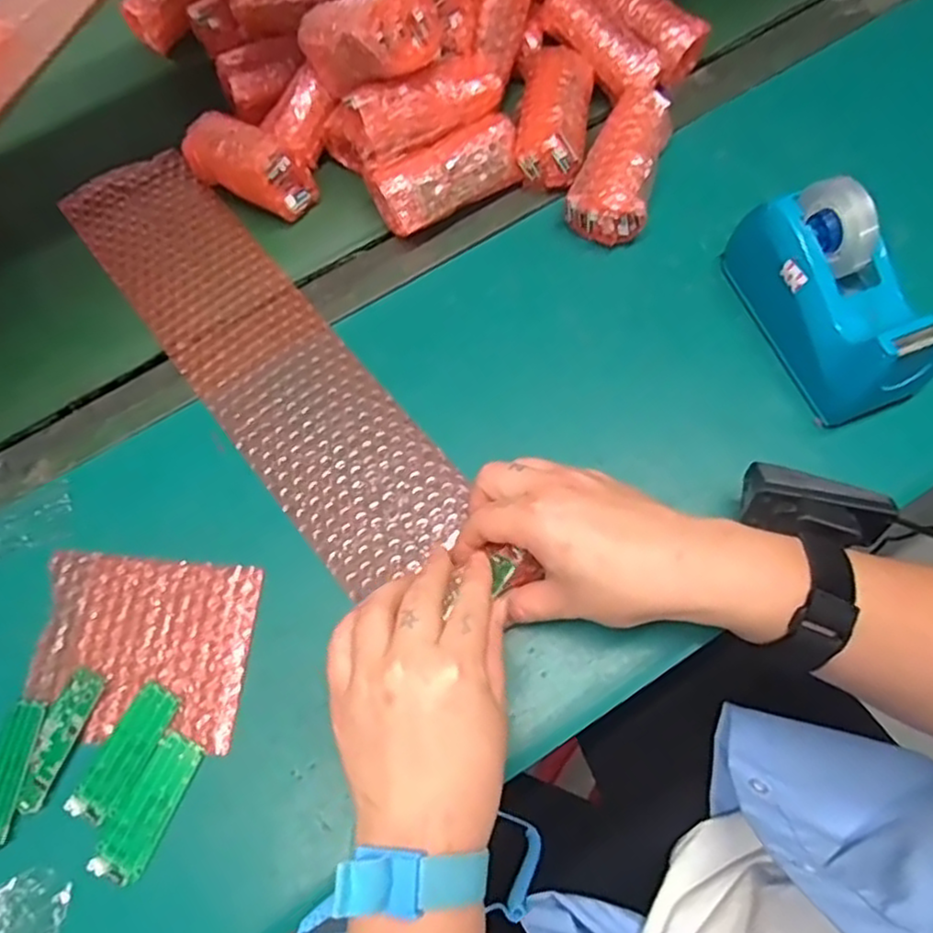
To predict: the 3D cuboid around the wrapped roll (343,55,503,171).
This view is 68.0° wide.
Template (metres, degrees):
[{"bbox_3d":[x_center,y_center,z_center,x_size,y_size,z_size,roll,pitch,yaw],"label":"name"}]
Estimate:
[{"bbox_3d":[-0.028,-0.239,0.455,0.097,0.036,0.041,-25,69,-6],"label":"wrapped roll"}]

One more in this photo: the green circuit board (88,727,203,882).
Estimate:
[{"bbox_3d":[-0.172,0.182,0.370,0.029,0.005,0.074,21,72,10],"label":"green circuit board"}]

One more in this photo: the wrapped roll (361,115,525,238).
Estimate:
[{"bbox_3d":[-0.013,-0.197,0.480,0.104,0.046,0.044,-25,70,-7],"label":"wrapped roll"}]

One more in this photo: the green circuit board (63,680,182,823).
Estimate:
[{"bbox_3d":[-0.187,0.157,0.381,0.027,0.005,0.073,24,72,11],"label":"green circuit board"}]

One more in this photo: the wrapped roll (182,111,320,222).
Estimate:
[{"bbox_3d":[-0.158,-0.216,0.493,0.097,0.052,0.044,36,75,14],"label":"wrapped roll"}]

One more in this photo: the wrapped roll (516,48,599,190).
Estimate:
[{"bbox_3d":[0.063,-0.249,0.495,0.049,0.040,0.098,9,70,6],"label":"wrapped roll"}]

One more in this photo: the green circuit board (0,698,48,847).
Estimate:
[{"bbox_3d":[-0.250,0.167,0.378,0.025,0.008,0.074,10,70,6],"label":"green circuit board"}]

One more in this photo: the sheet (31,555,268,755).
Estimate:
[{"bbox_3d":[-0.188,0.104,0.402,0.125,0.004,0.100,4,69,4],"label":"sheet"}]

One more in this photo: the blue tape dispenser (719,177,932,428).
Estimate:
[{"bbox_3d":[0.213,-0.103,0.411,0.051,0.089,0.146,-26,70,-7],"label":"blue tape dispenser"}]

